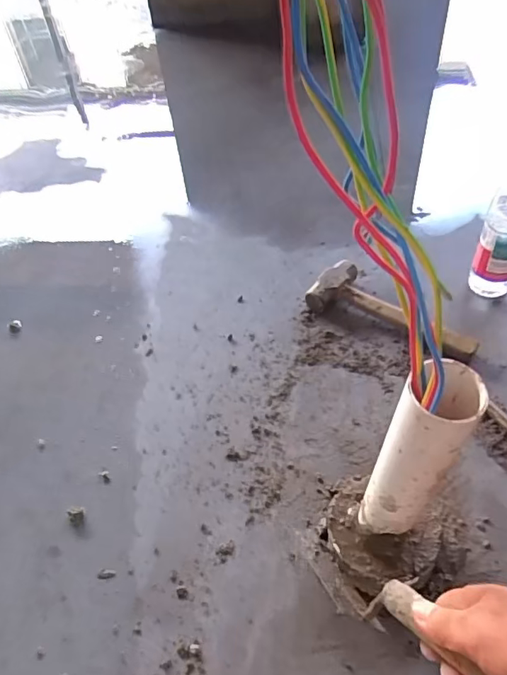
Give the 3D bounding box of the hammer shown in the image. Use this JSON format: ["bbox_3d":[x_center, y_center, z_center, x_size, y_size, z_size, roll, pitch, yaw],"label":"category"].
[{"bbox_3d":[0.204,-0.030,0.753,0.252,0.042,0.098,33,59,30],"label":"hammer"}]

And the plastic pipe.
[{"bbox_3d":[0.126,0.096,0.397,0.060,0.206,0.050,12,51,17],"label":"plastic pipe"}]

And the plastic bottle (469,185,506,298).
[{"bbox_3d":[0.366,-0.155,0.727,0.065,0.229,0.051,18,52,21],"label":"plastic bottle"}]

